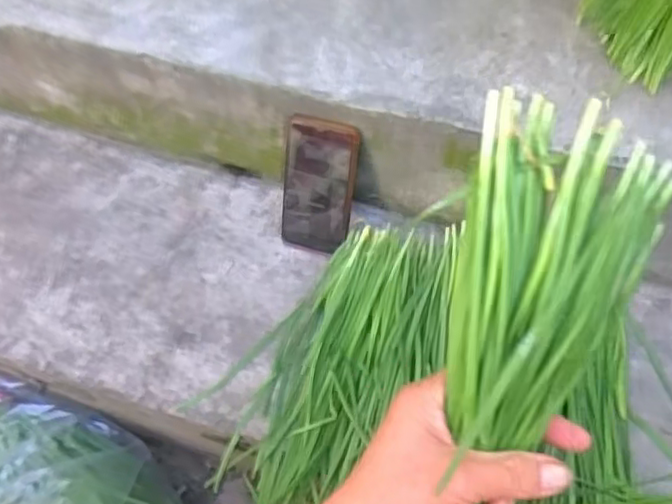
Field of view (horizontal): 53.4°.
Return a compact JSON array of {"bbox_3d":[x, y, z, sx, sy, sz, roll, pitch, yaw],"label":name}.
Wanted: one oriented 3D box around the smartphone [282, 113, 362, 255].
[{"bbox_3d":[-0.018,-0.069,0.730,0.079,0.160,0.017,19,36,13],"label":"smartphone"}]

